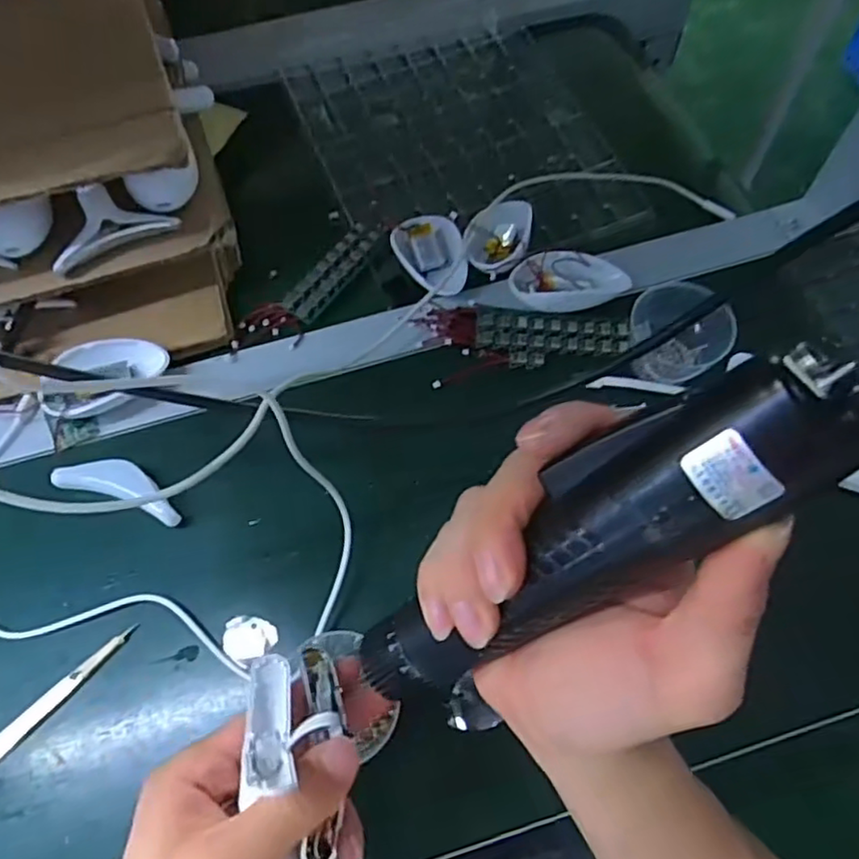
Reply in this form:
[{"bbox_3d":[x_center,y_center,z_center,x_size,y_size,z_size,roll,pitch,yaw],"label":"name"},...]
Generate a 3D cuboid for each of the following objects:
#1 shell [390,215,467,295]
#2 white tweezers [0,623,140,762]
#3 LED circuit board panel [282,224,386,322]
[{"bbox_3d":[0.002,-0.132,0.498,0.050,0.029,0.082,-16,64,-6],"label":"shell"},{"bbox_3d":[-0.226,0.161,0.376,0.014,0.004,0.126,40,71,20],"label":"white tweezers"},{"bbox_3d":[-0.076,-0.125,0.512,0.029,0.014,0.098,32,70,11],"label":"LED circuit board panel"}]

